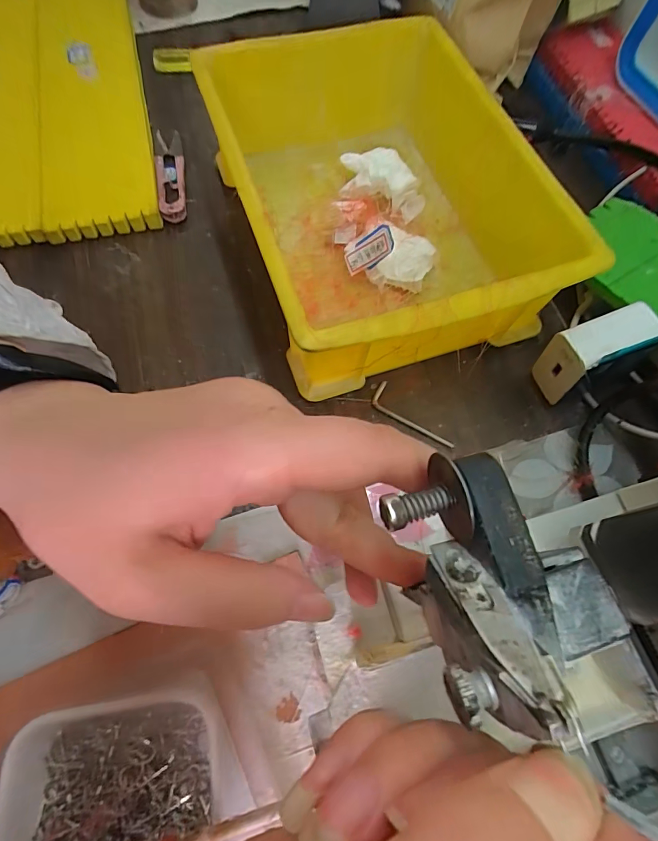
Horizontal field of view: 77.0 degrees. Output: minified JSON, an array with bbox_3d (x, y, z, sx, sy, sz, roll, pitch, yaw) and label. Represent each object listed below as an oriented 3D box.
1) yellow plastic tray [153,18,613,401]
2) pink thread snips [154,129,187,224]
[{"bbox_3d":[0.025,-0.151,0.280,0.188,0.079,0.260,-22,72,-11],"label":"yellow plastic tray"},{"bbox_3d":[-0.125,-0.193,0.326,0.022,0.014,0.096,-8,70,-6],"label":"pink thread snips"}]

